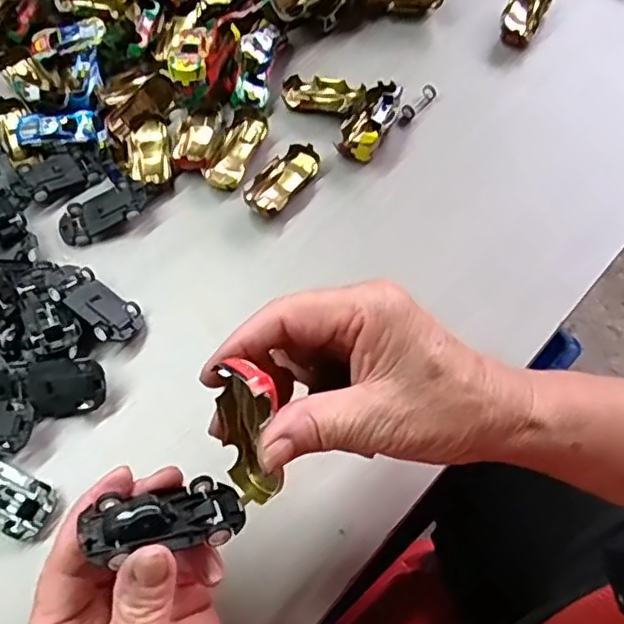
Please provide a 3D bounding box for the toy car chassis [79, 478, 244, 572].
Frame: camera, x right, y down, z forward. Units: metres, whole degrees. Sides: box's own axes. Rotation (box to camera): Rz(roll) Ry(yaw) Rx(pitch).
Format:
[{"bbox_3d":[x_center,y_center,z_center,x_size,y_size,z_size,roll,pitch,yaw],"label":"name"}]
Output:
[{"bbox_3d":[-0.059,0.084,0.253,0.061,0.016,0.028,-2,60,-27],"label":"toy car chassis"}]

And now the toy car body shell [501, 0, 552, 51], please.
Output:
[{"bbox_3d":[0.170,-0.242,0.495,0.030,0.015,0.068,21,80,14],"label":"toy car body shell"}]

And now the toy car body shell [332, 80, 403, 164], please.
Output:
[{"bbox_3d":[0.041,-0.141,0.448,0.032,0.025,0.063,21,66,13],"label":"toy car body shell"}]

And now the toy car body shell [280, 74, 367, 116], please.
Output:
[{"bbox_3d":[0.007,-0.163,0.468,0.065,0.013,0.030,17,65,11],"label":"toy car body shell"}]

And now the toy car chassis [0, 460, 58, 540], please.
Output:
[{"bbox_3d":[-0.175,0.098,0.341,0.067,0.013,0.030,23,67,14],"label":"toy car chassis"}]

